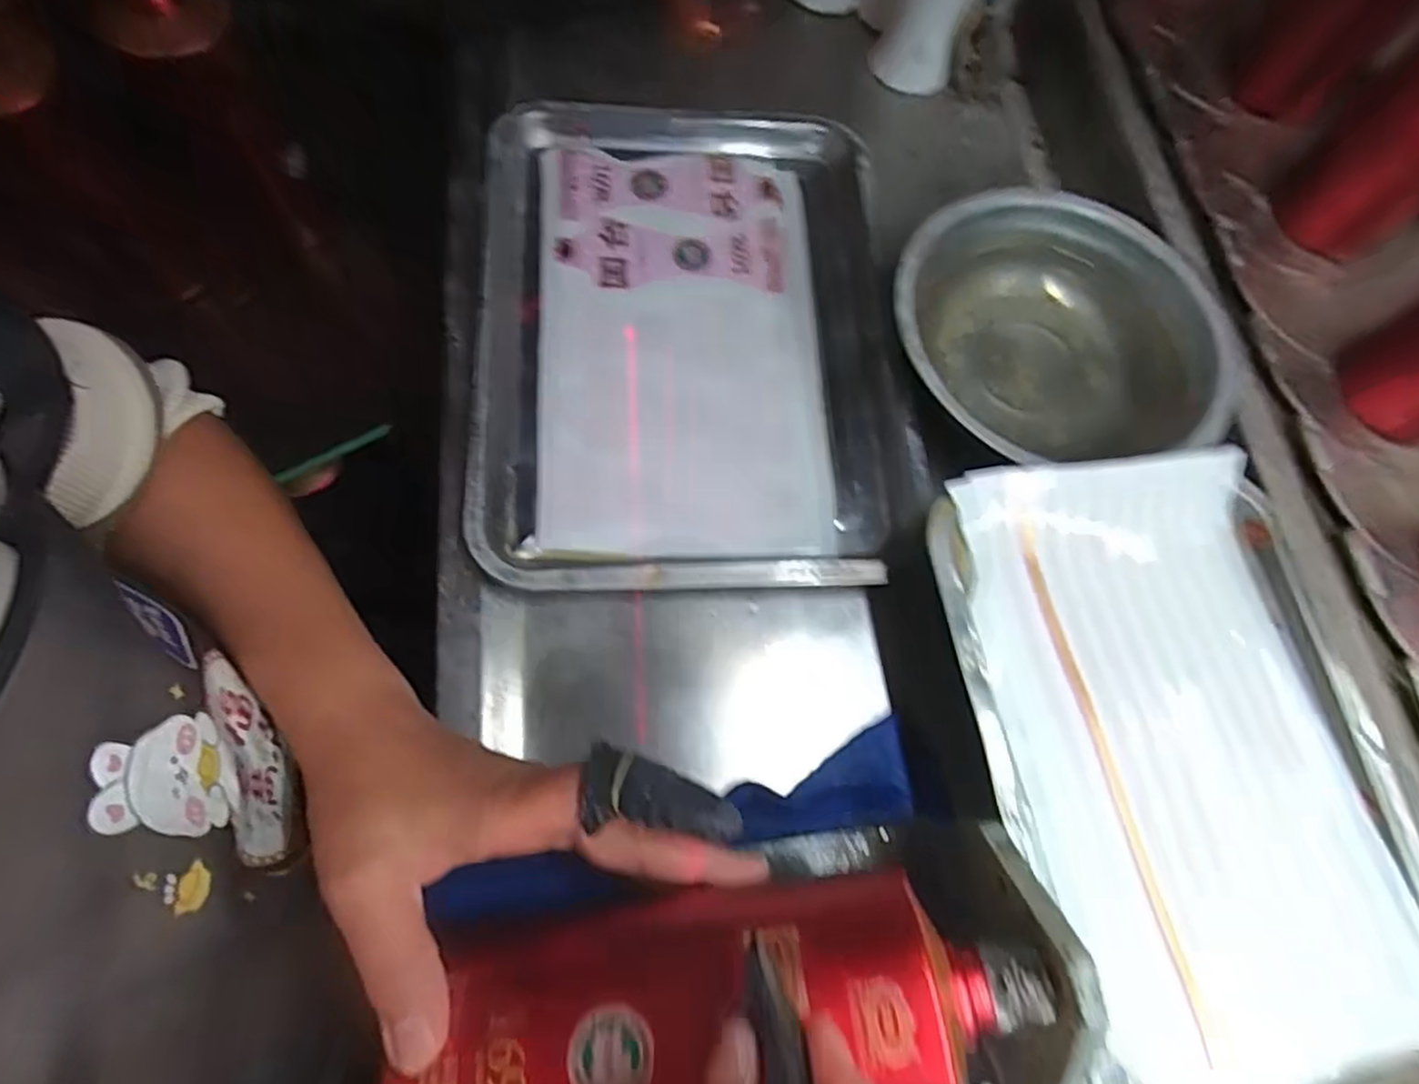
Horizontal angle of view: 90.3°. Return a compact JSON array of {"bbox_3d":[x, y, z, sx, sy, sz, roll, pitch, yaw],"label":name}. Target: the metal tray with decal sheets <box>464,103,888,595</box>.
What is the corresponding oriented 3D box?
[{"bbox_3d":[-0.015,-0.135,0.441,0.250,0.030,0.347,-1,70,-3],"label":"metal tray with decal sheets"}]

